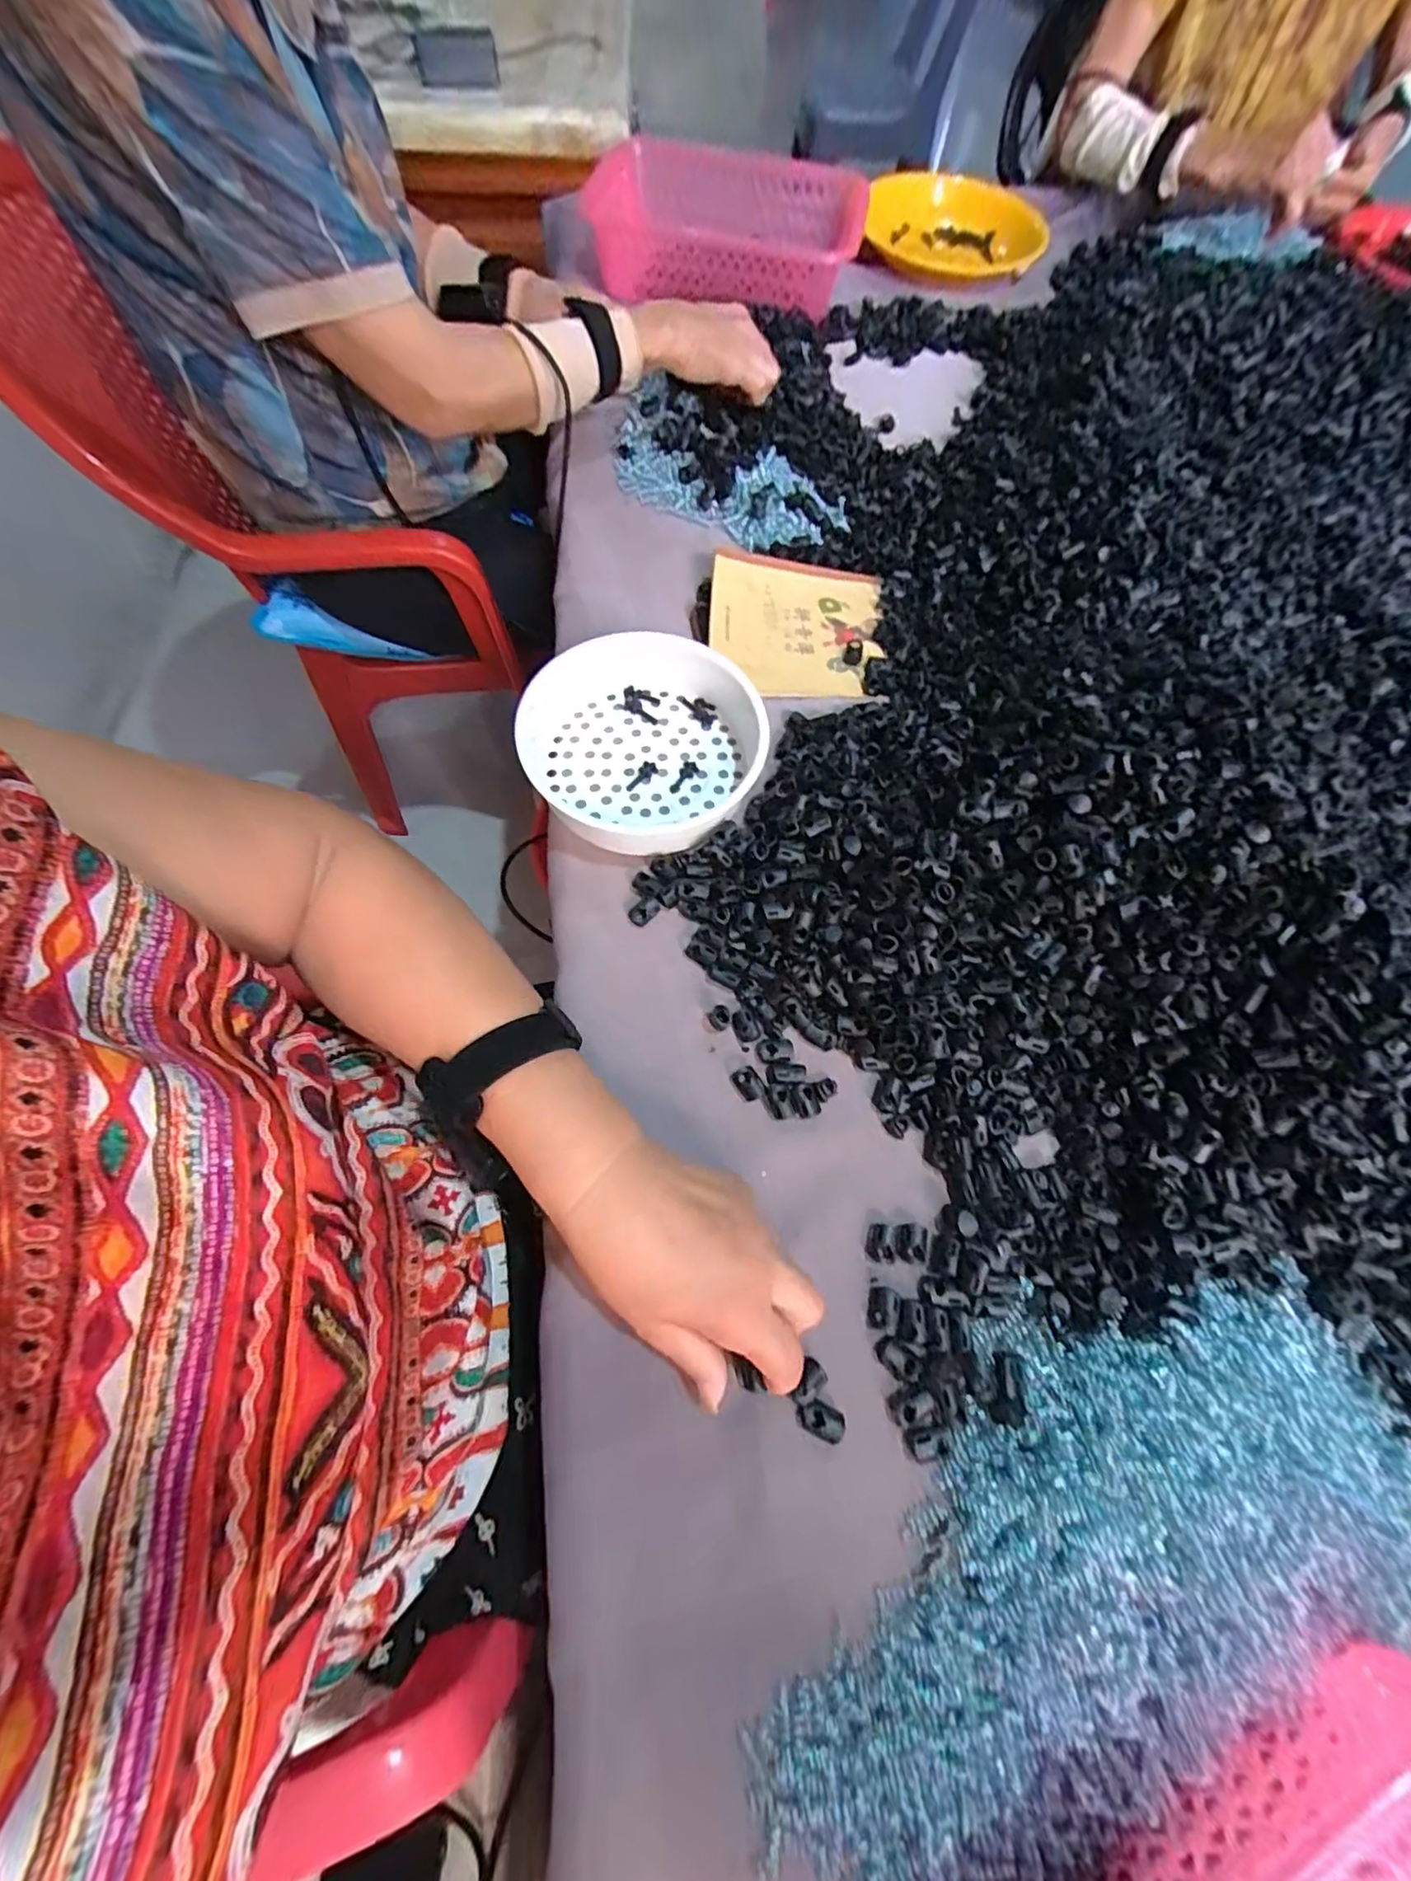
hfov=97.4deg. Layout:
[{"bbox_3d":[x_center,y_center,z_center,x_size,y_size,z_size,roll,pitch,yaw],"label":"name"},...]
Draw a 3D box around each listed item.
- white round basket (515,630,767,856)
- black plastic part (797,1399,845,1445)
[{"bbox_3d":[-0.044,-0.136,0.446,0.153,0.069,0.146,-1,68,2],"label":"white round basket"},{"bbox_3d":[0.057,0.236,0.306,0.023,0.011,0.014,20,71,10],"label":"black plastic part"}]

